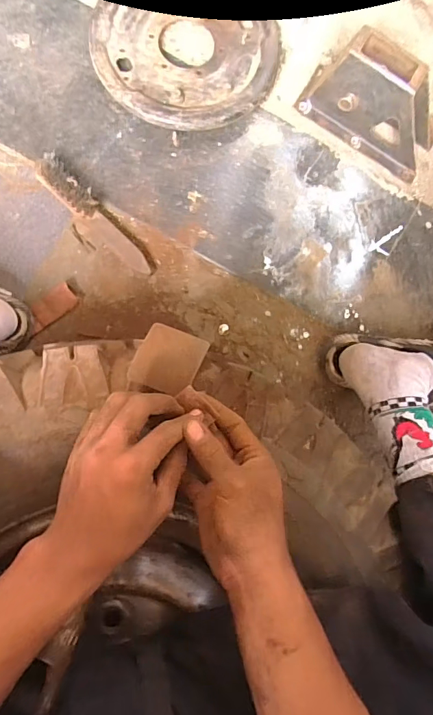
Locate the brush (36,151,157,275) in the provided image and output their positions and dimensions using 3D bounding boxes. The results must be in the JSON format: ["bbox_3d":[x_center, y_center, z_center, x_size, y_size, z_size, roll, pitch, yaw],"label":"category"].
[{"bbox_3d":[-0.184,-0.213,0.662,0.059,0.041,0.229,-44,95,-7],"label":"brush"}]

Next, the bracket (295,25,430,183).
[{"bbox_3d":[0.268,-0.410,0.701,0.238,0.130,0.082,30,84,-6],"label":"bracket"}]

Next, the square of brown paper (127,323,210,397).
[{"bbox_3d":[-0.048,0.002,0.430,0.063,0.005,0.065,22,70,6],"label":"square of brown paper"}]

